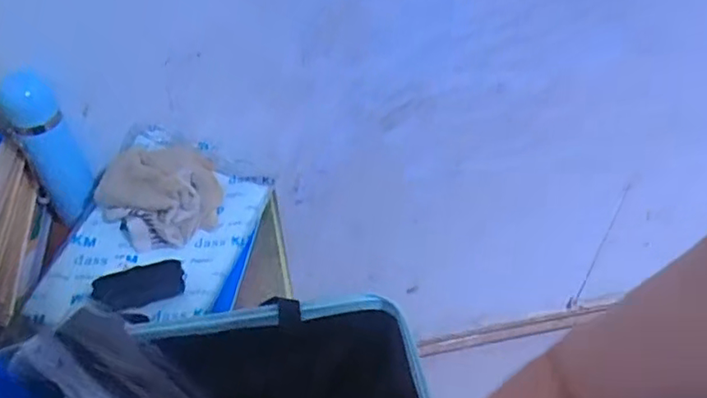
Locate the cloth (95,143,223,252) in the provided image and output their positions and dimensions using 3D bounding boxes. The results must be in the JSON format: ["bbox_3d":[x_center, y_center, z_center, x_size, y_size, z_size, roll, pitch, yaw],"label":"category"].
[{"bbox_3d":[-0.272,-0.013,0.834,0.161,0.090,0.145,-17,51,-14],"label":"cloth"}]

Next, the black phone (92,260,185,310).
[{"bbox_3d":[-0.274,0.112,0.765,0.108,0.014,0.050,-13,72,-8],"label":"black phone"}]

